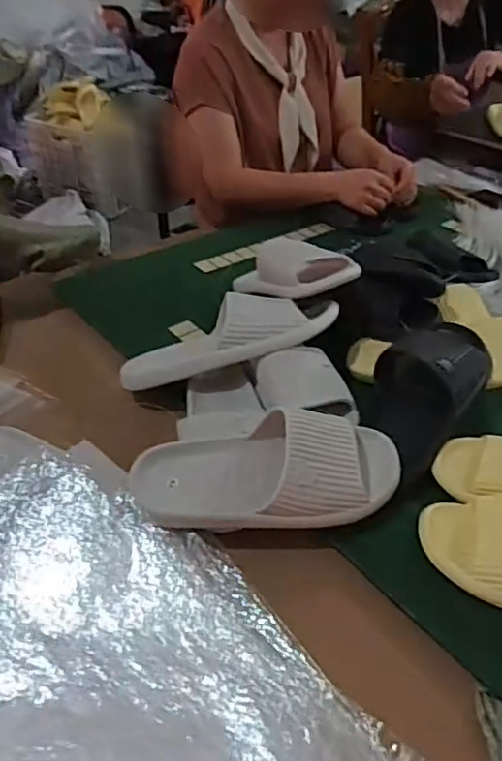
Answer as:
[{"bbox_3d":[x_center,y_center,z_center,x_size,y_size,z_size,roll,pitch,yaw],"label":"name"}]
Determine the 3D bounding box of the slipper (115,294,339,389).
[{"bbox_3d":[-0.032,-0.057,0.760,0.286,0.064,0.096,-19,38,9],"label":"slipper"}]

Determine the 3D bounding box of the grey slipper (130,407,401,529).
[{"bbox_3d":[0.019,0.089,0.599,0.275,0.077,0.108,-4,41,-5],"label":"grey slipper"}]

